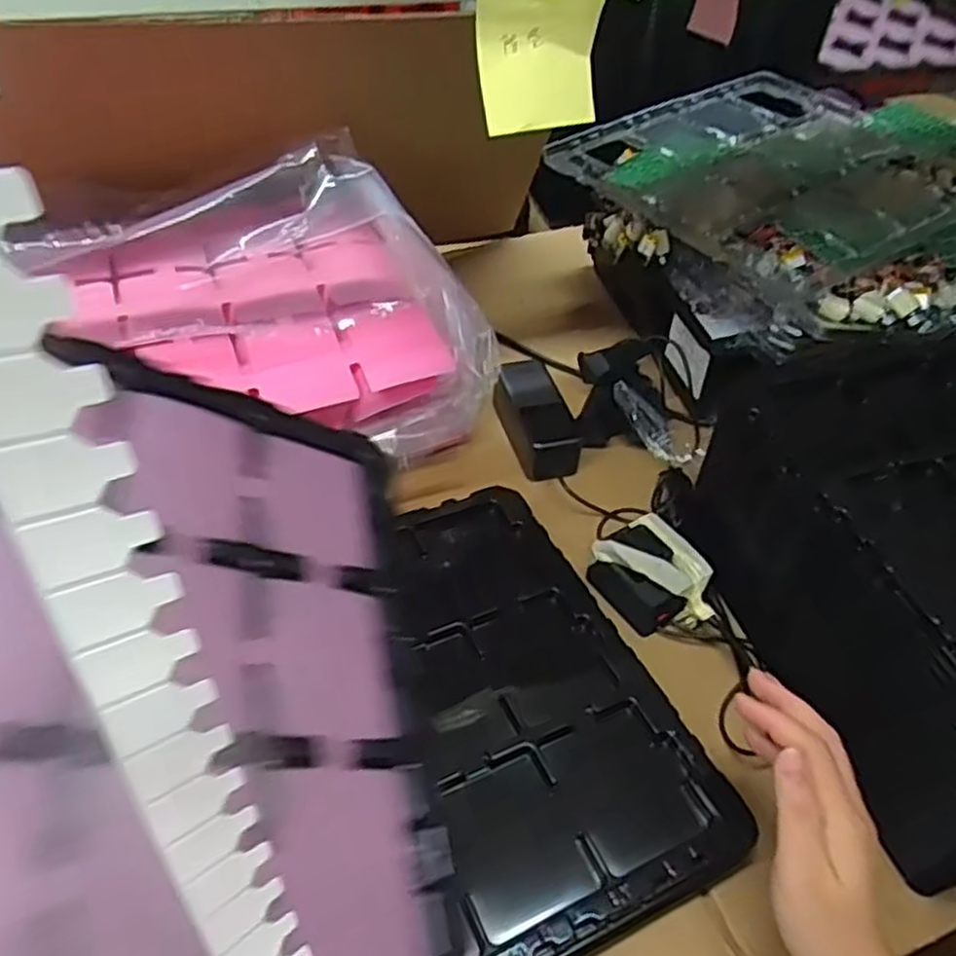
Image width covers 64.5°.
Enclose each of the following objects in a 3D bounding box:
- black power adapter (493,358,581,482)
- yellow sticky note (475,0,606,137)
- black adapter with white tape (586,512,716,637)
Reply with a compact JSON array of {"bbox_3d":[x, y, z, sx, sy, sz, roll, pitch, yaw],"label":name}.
[{"bbox_3d":[0.061,-0.059,0.765,0.059,0.043,0.138,-12,49,-16],"label":"black power adapter"},{"bbox_3d":[0.034,-0.240,0.428,0.075,0.073,0.028,-26,54,-26],"label":"yellow sticky note"},{"bbox_3d":[0.146,0.082,0.627,0.080,0.052,0.097,-22,52,-24],"label":"black adapter with white tape"}]

